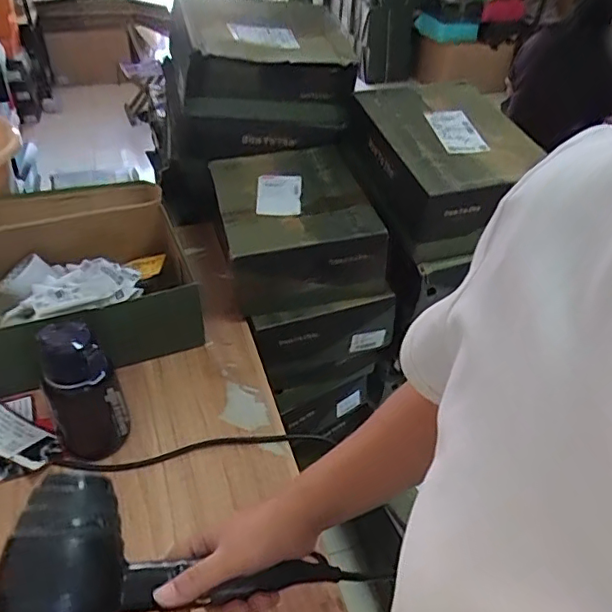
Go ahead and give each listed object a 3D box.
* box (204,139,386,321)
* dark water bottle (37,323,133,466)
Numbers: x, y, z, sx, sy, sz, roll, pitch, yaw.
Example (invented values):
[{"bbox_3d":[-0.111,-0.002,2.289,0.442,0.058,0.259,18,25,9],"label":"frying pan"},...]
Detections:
[{"bbox_3d":[-0.029,-0.150,1.029,0.252,0.139,0.331,-9,41,-13],"label":"box"},{"bbox_3d":[-0.281,0.107,0.712,0.084,0.190,0.073,-20,44,-25],"label":"dark water bottle"}]

